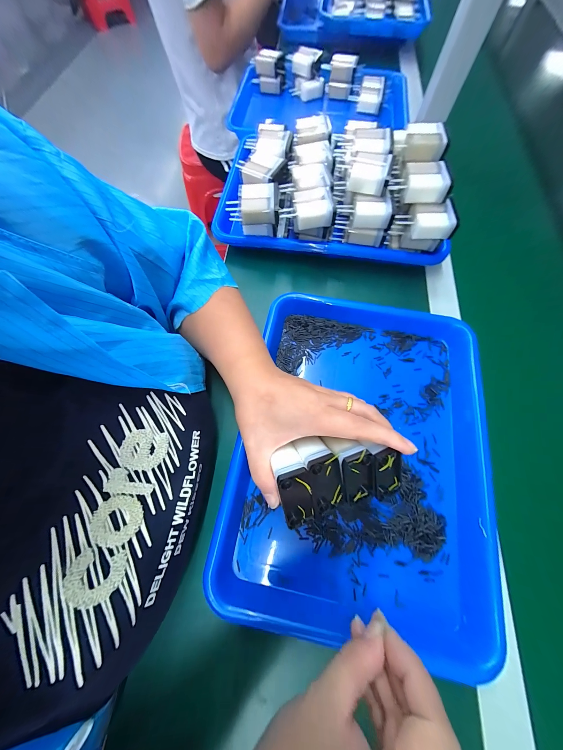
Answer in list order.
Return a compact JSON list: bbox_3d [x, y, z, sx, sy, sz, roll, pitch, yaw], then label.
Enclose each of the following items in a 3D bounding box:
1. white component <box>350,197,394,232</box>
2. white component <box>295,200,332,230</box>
[{"bbox_3d":[0.113,-0.199,0.298,0.048,0.025,0.022,2,70,1],"label":"white component"},{"bbox_3d":[0.039,-0.200,0.299,0.041,0.021,0.024,-9,70,-3],"label":"white component"}]

